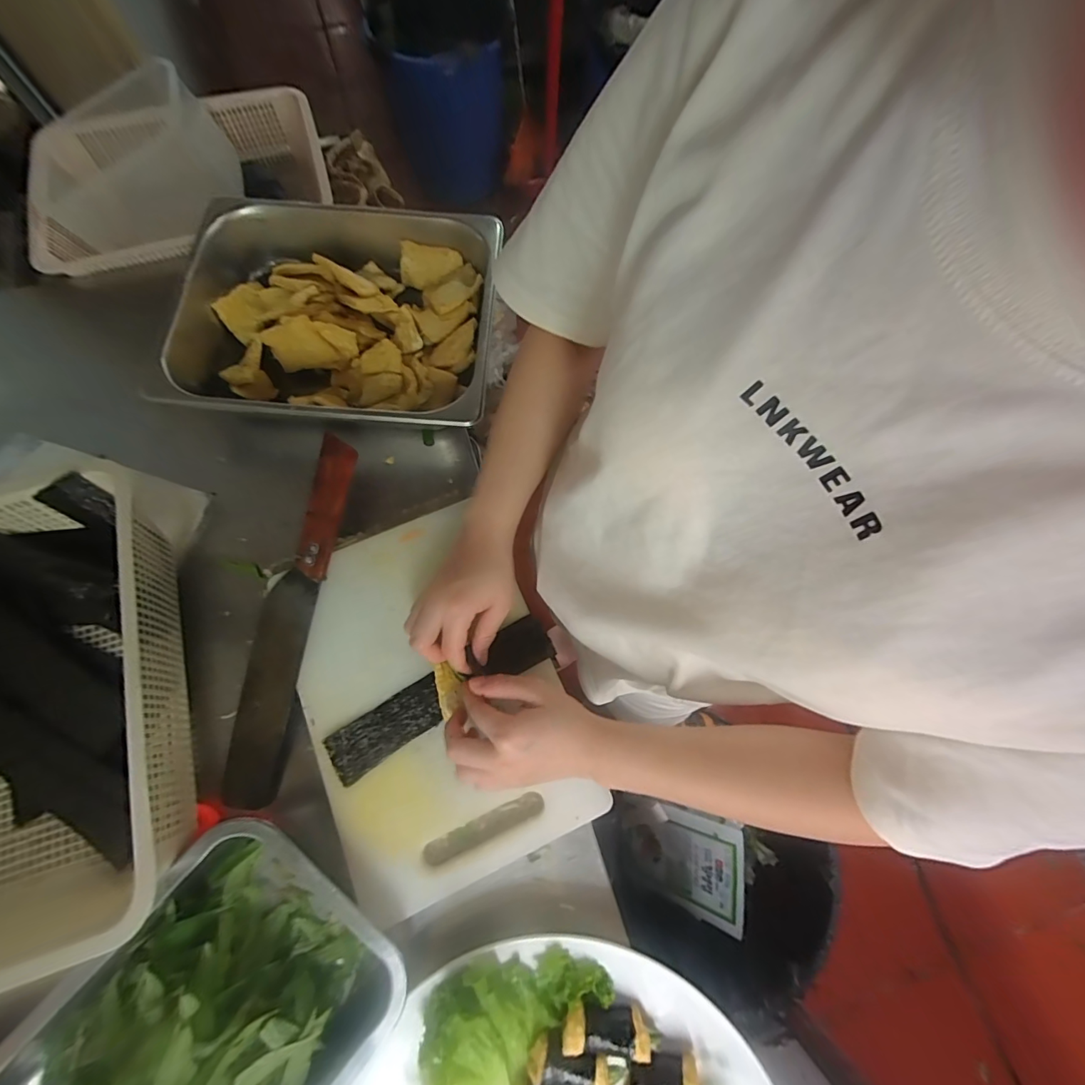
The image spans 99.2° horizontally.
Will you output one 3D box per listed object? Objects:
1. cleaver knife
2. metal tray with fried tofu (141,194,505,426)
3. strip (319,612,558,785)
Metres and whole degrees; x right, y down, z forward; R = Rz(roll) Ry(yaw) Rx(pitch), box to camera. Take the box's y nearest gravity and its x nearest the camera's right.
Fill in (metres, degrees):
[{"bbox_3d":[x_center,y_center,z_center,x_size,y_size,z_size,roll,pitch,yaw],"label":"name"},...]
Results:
[{"bbox_3d":[-0.231,0.062,0.420,0.051,0.046,0.327,10,73,1],"label":"cleaver knife"},{"bbox_3d":[-0.220,-0.239,0.502,0.334,0.068,0.264,4,73,-1],"label":"metal tray with fried tofu"},{"bbox_3d":[-0.088,0.134,0.411,0.208,0.008,0.044,-30,71,-10],"label":"strip"}]

